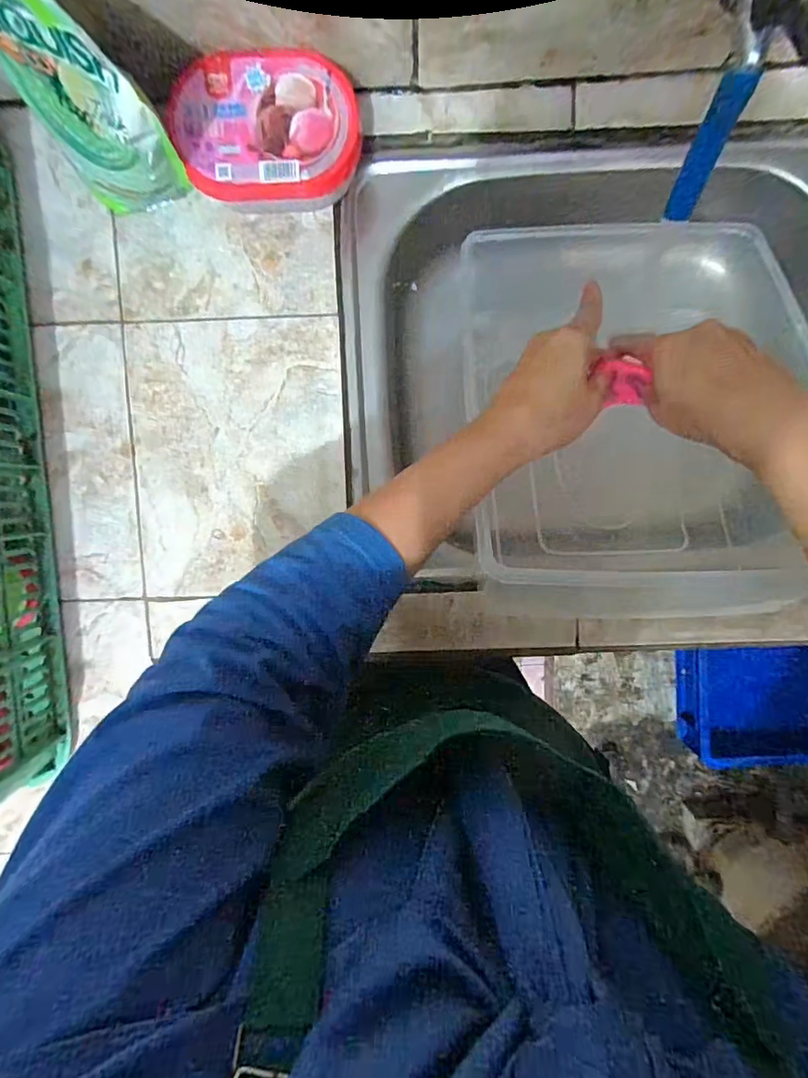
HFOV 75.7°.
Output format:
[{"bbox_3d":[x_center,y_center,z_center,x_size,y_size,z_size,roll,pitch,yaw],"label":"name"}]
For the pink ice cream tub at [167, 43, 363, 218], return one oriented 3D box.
[{"bbox_3d":[-0.108,-0.322,0.425,0.146,0.052,0.104,5,95,0],"label":"pink ice cream tub"}]

